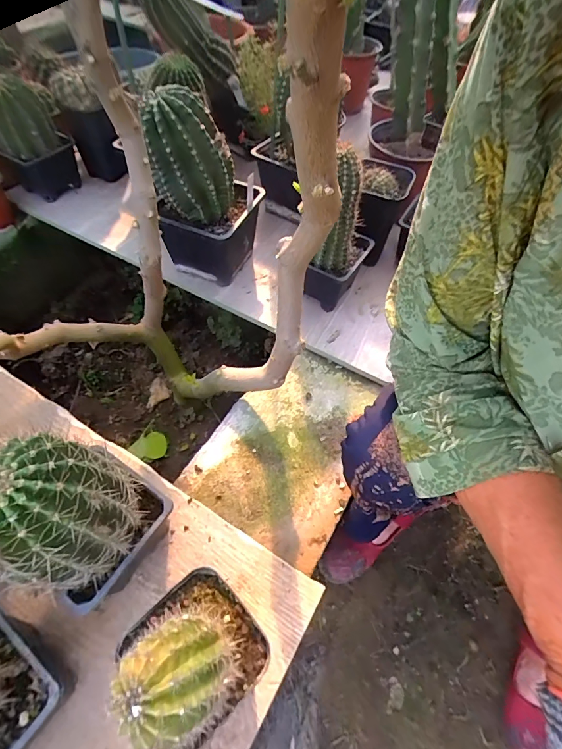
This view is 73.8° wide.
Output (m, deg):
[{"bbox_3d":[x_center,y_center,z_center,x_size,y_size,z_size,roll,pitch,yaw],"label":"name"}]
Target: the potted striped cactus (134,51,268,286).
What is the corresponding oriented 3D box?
[{"bbox_3d":[-0.107,-0.260,0.544,0.138,0.261,0.124,14,56,6],"label":"potted striped cactus"}]

